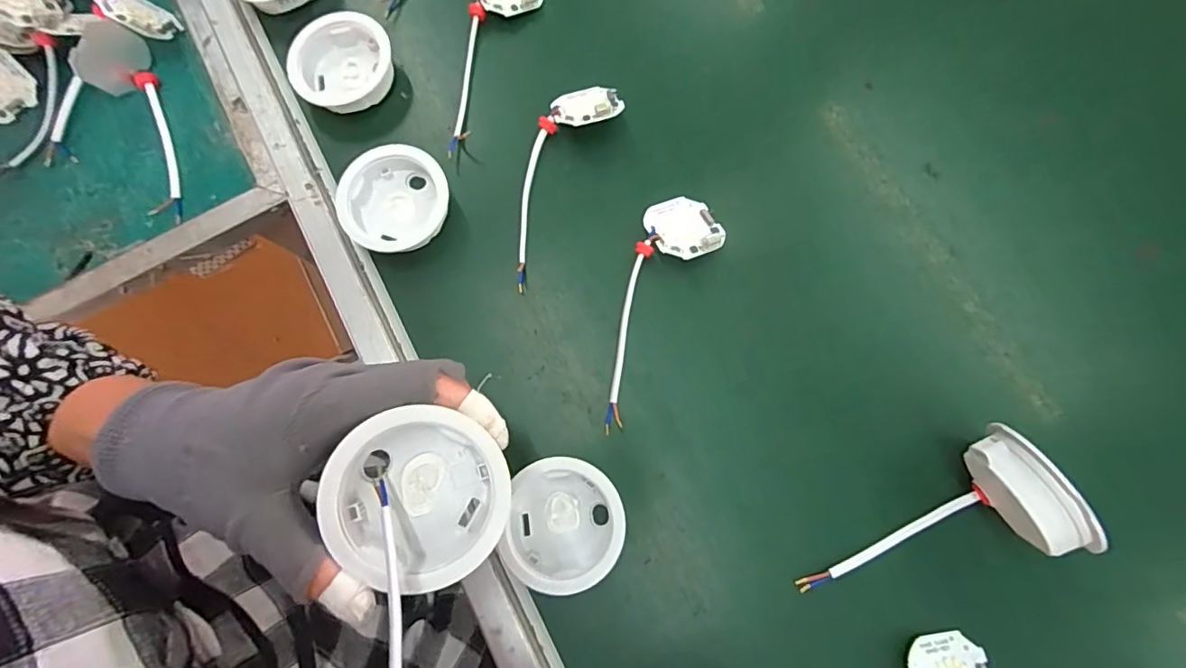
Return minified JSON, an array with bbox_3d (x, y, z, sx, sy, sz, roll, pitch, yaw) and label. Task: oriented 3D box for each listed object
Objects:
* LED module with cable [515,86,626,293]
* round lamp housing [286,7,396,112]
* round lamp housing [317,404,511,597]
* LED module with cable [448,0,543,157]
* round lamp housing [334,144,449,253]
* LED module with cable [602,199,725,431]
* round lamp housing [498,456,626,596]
[{"bbox_3d":[-0.031,-0.110,0.368,0.047,0.030,0.153,27,80,7],"label":"LED module with cable"},{"bbox_3d":[-0.180,-0.194,0.393,0.070,0.021,0.063,-19,78,-3],"label":"round lamp housing"},{"bbox_3d":[-0.072,0.068,0.233,0.068,0.028,0.068,1,84,-15],"label":"round lamp housing"},{"bbox_3d":[-0.070,-0.204,0.398,0.051,0.014,0.160,4,78,2],"label":"LED module with cable"},{"bbox_3d":[-0.132,-0.088,0.366,0.070,0.024,0.067,0,78,1],"label":"round lamp housing"},{"bbox_3d":[0.039,-0.019,0.351,0.051,0.016,0.161,21,79,6],"label":"LED module with cable"},{"bbox_3d":[-0.017,0.111,0.321,0.067,0.022,0.072,0,78,1],"label":"round lamp housing"}]

